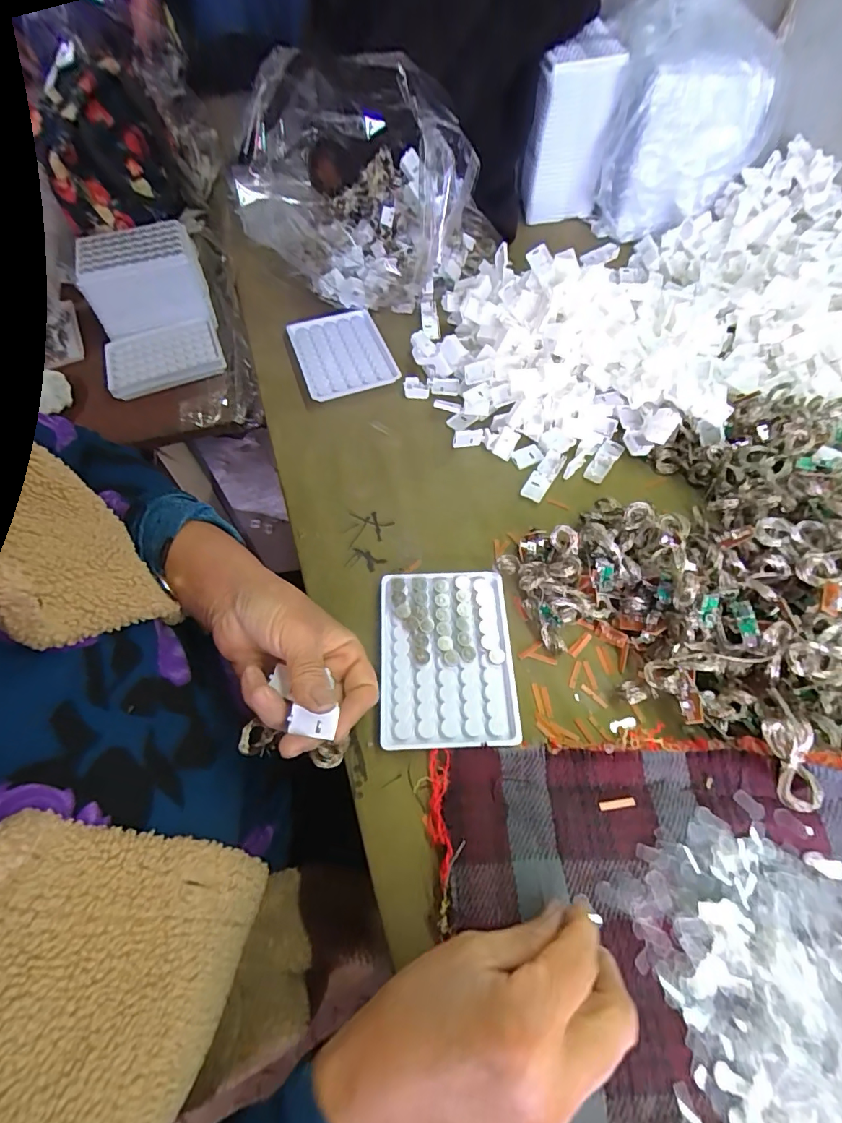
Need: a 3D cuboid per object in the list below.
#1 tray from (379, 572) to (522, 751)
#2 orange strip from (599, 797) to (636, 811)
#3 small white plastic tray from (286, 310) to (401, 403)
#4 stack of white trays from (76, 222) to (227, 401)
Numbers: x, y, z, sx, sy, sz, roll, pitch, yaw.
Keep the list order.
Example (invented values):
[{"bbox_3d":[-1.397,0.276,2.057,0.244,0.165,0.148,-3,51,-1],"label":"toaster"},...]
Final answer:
[{"bbox_3d":[0.018,0.068,0.349,0.094,0.013,0.128,-2,60,0],"label":"tray"},{"bbox_3d":[0.120,0.148,0.291,0.022,0.004,0.005,-6,61,-2],"label":"orange strip"},{"bbox_3d":[-0.086,-0.224,0.517,0.094,0.016,0.122,-17,62,-9],"label":"small white plastic tray"},{"bbox_3d":[-0.324,-0.302,0.568,0.132,0.081,0.187,-17,62,-8],"label":"stack of white trays"}]

